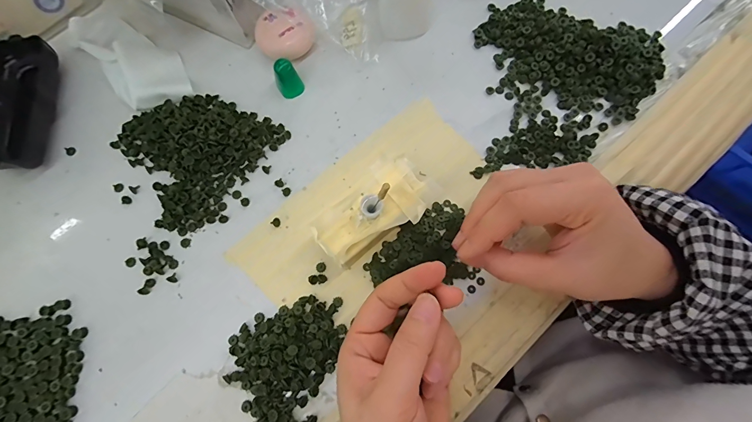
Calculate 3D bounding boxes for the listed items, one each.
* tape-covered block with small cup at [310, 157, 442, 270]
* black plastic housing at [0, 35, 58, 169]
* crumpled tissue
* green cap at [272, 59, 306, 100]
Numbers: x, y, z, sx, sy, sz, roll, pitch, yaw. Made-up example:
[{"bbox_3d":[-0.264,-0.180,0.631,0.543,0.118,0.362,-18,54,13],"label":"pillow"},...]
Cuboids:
[{"bbox_3d":[0.000,0.003,0.252,0.084,0.039,0.046,-44,80,-10],"label":"tape-covered block with small cup"},{"bbox_3d":[-0.289,-0.084,0.281,0.051,0.022,0.108,-3,76,-1],"label":"black plastic housing"},{"bbox_3d":[-0.209,-0.132,0.298,0.123,0.013,0.055,44,80,10],"label":"crumpled tissue"},{"bbox_3d":[-0.071,-0.107,0.286,0.019,0.029,0.015,-22,77,-5],"label":"green cap"}]

